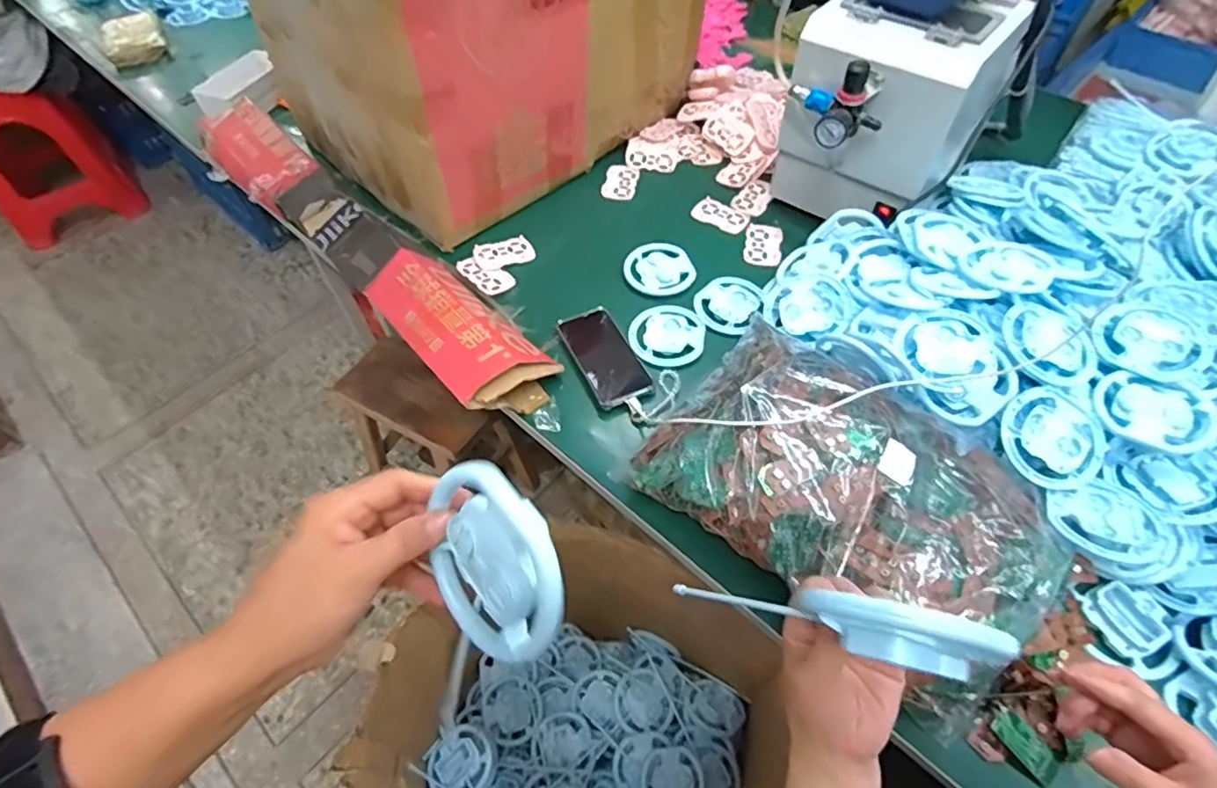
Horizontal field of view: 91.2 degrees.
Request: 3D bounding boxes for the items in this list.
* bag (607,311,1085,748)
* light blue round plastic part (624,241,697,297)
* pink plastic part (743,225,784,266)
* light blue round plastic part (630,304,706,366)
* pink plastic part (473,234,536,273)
[{"bbox_3d":[0.254,0.100,0.621,0.385,0.114,0.270,38,64,25],"label":"bag"},{"bbox_3d":[0.075,-0.190,0.901,0.100,0.005,0.112,-13,55,-7],"label":"light blue round plastic part"},{"bbox_3d":[0.243,-0.234,0.933,0.056,0.009,0.098,11,55,9],"label":"pink plastic part"},{"bbox_3d":[0.082,-0.082,0.822,0.099,0.006,0.112,2,54,4],"label":"light blue round plastic part"},{"bbox_3d":[-0.163,-0.219,0.925,0.088,0.014,0.068,-25,57,-15],"label":"pink plastic part"}]

